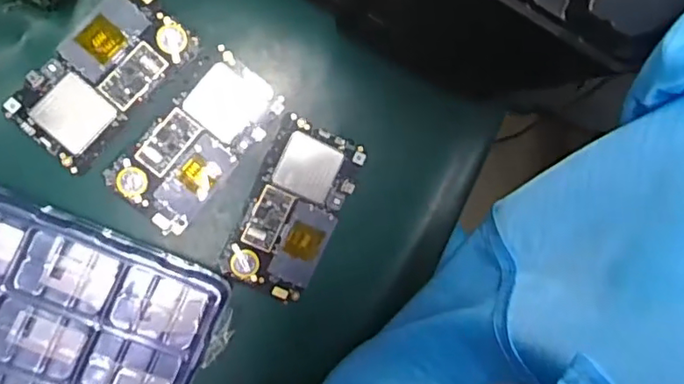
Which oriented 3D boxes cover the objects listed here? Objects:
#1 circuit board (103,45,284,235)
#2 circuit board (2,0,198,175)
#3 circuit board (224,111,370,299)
[{"bbox_3d":[-0.099,-0.035,0.418,0.059,0.006,0.123,42,87,-7],"label":"circuit board"},{"bbox_3d":[-0.160,-0.078,0.402,0.061,0.009,0.121,42,87,-7],"label":"circuit board"},{"bbox_3d":[-0.035,0.014,0.433,0.062,0.007,0.125,25,89,-8],"label":"circuit board"}]

